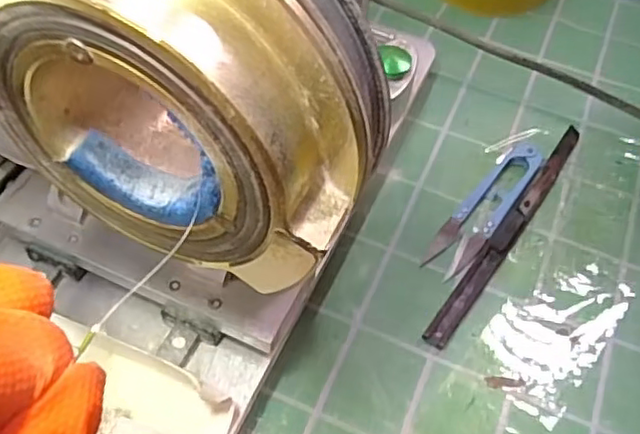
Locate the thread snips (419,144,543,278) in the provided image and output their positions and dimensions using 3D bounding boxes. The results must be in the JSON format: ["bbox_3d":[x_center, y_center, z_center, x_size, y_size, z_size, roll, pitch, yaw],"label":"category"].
[{"bbox_3d":[0.093,-0.008,0.349,0.025,0.011,0.105,32,58,19],"label":"thread snips"}]

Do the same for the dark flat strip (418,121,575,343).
[{"bbox_3d":[0.106,0.003,0.343,0.011,0.009,0.175,31,58,19],"label":"dark flat strip"}]

